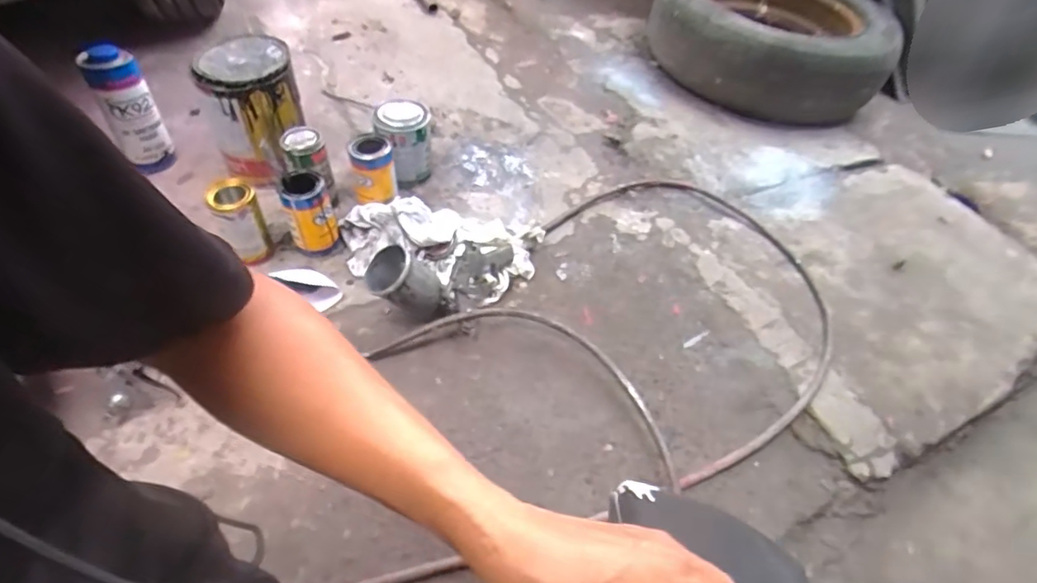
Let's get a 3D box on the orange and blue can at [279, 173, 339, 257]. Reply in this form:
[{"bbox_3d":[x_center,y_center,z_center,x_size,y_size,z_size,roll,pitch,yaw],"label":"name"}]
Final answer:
[{"bbox_3d":[-0.341,-0.122,0.915,0.074,0.126,0.066,-18,54,-18],"label":"orange and blue can"}]

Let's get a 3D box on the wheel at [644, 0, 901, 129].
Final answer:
[{"bbox_3d":[0.621,-0.656,1.411,0.558,0.179,0.506,18,51,10],"label":"wheel"}]

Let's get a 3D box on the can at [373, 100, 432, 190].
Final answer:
[{"bbox_3d":[-0.217,-0.274,1.057,0.095,0.145,0.094,2,50,-2],"label":"can"}]

